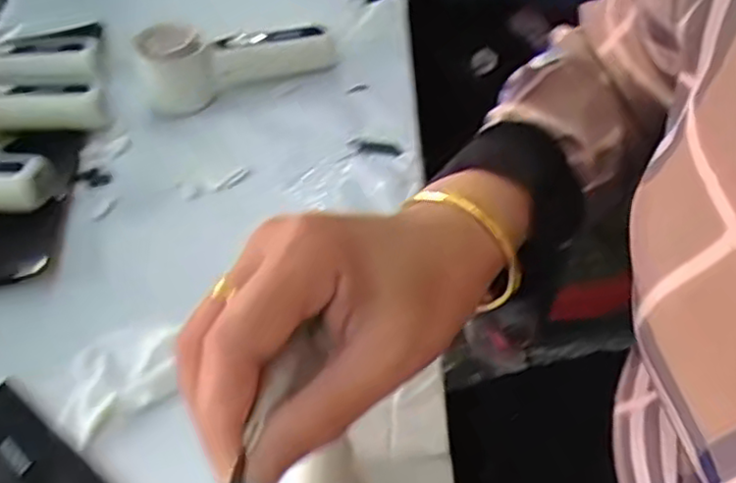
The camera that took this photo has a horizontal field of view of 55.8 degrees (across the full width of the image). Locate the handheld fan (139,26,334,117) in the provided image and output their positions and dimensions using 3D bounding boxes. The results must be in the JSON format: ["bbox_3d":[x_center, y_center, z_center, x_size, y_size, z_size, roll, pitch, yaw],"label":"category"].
[{"bbox_3d":[-0.104,-0.151,0.557,0.145,0.054,0.048,-24,48,-14],"label":"handheld fan"}]

